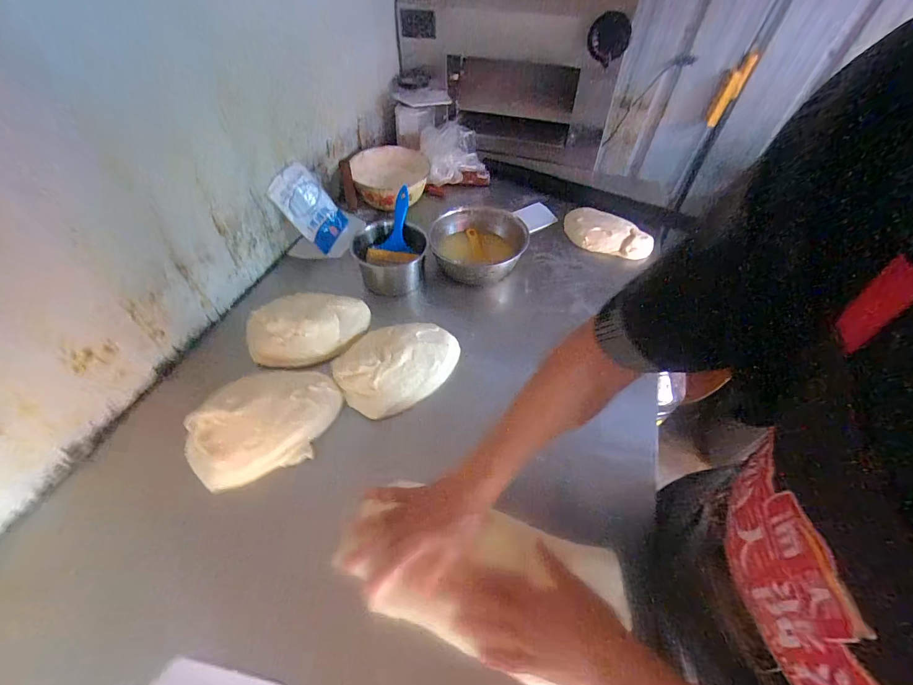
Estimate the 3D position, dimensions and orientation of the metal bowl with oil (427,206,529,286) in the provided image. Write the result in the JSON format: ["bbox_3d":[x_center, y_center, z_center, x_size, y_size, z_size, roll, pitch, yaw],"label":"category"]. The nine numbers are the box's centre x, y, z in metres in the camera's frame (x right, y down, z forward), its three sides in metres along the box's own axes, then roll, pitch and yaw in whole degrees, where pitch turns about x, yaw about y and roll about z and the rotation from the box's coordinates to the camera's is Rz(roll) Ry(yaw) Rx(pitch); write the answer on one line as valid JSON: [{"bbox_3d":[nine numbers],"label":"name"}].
[{"bbox_3d":[0.057,-0.203,0.834,0.218,0.086,0.183,-3,52,-4],"label":"metal bowl with oil"}]

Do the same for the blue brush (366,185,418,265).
[{"bbox_3d":[-0.118,-0.229,0.793,0.099,0.063,0.184,8,75,5],"label":"blue brush"}]

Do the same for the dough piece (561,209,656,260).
[{"bbox_3d":[0.349,-0.259,0.902,0.205,0.043,0.128,22,54,15],"label":"dough piece"}]

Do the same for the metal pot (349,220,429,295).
[{"bbox_3d":[-0.130,-0.172,0.791,0.127,0.089,0.134,1,51,-1],"label":"metal pot"}]

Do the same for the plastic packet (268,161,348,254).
[{"bbox_3d":[-0.313,-0.292,0.837,0.028,0.168,0.110,5,55,45],"label":"plastic packet"}]

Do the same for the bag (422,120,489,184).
[{"bbox_3d":[-0.005,-0.503,1.039,0.175,0.084,0.171,-6,52,-7],"label":"bag"}]

